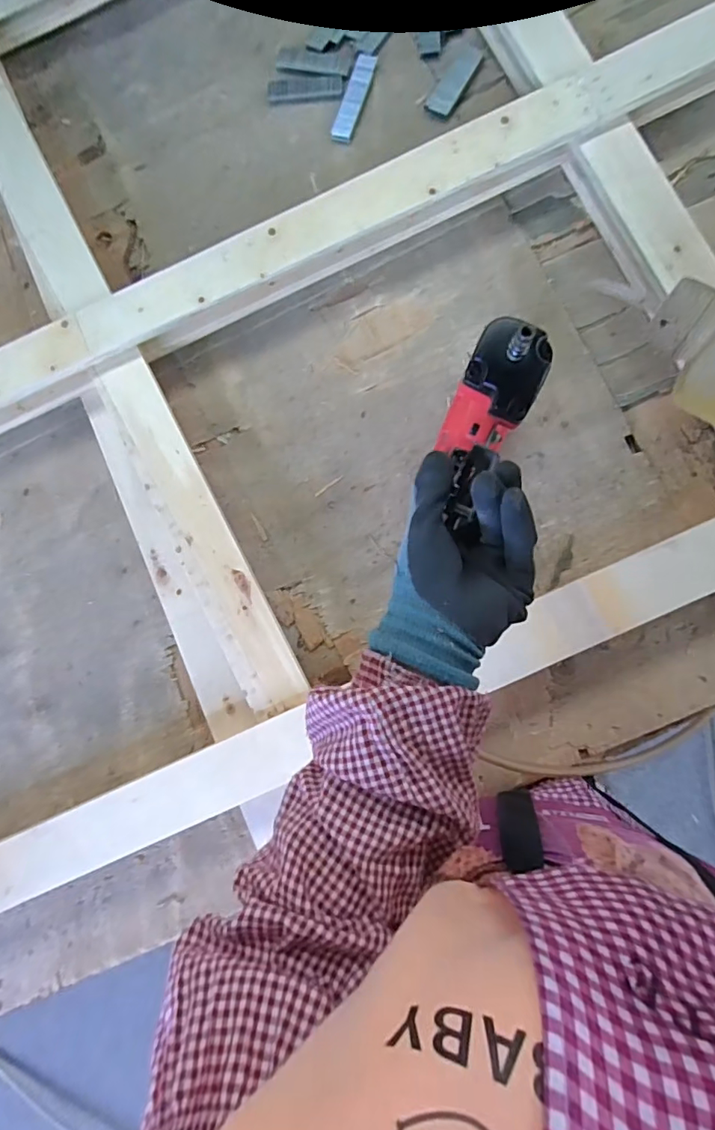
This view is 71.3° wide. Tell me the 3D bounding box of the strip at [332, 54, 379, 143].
[{"bbox_3d":[-0.005,-0.654,0.699,0.029,0.011,0.136,17,84,8],"label":"strip"}]

